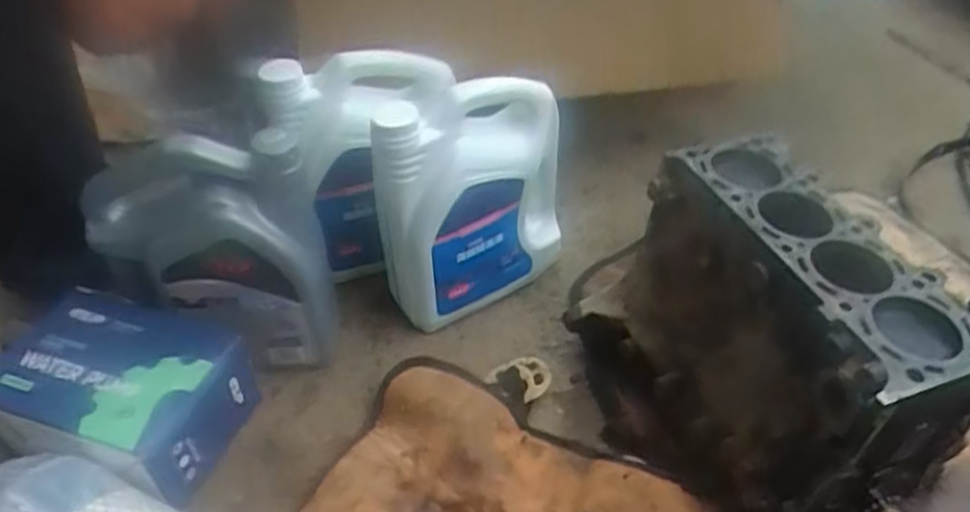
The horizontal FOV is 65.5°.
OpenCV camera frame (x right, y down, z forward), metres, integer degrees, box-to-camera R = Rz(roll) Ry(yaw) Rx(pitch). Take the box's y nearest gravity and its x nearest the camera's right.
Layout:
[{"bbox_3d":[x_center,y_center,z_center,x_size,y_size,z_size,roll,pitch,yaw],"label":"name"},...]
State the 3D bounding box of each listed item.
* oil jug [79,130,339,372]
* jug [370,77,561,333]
[{"bbox_3d":[-0.304,-0.007,0.851,0.257,0.264,0.136,2,45,4],"label":"oil jug"},{"bbox_3d":[-0.020,-0.066,0.870,0.191,0.280,0.129,-24,49,-21],"label":"jug"}]

